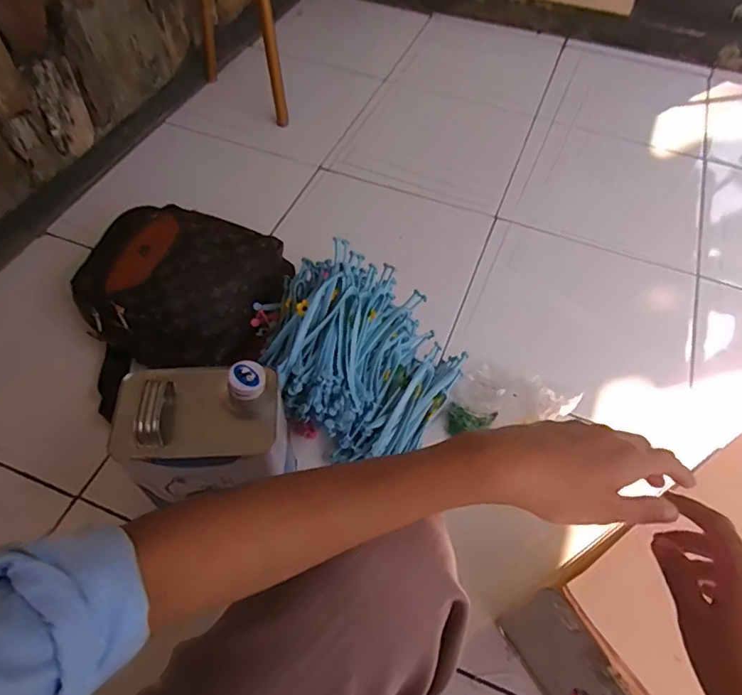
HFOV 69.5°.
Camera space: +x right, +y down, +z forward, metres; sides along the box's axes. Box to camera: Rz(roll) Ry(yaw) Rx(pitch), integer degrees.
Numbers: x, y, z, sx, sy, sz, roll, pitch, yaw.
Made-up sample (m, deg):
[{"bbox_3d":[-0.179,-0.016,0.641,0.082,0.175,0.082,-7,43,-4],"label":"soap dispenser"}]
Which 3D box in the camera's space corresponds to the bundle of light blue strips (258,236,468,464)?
[{"bbox_3d":[-0.014,-0.005,0.757,0.255,0.166,0.254,26,58,15],"label":"bundle of light blue strips"}]

